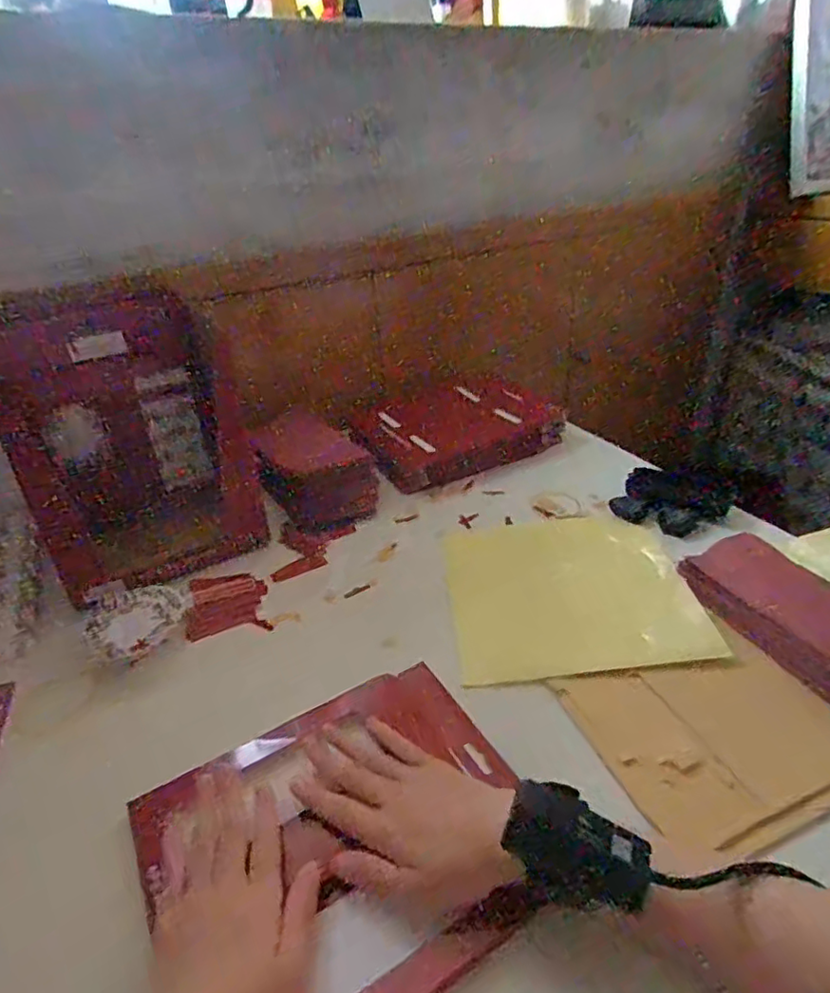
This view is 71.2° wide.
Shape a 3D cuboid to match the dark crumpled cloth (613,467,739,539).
[{"bbox_3d":[0.299,0.005,0.678,0.129,0.034,0.095,8,35,23],"label":"dark crumpled cloth"}]

